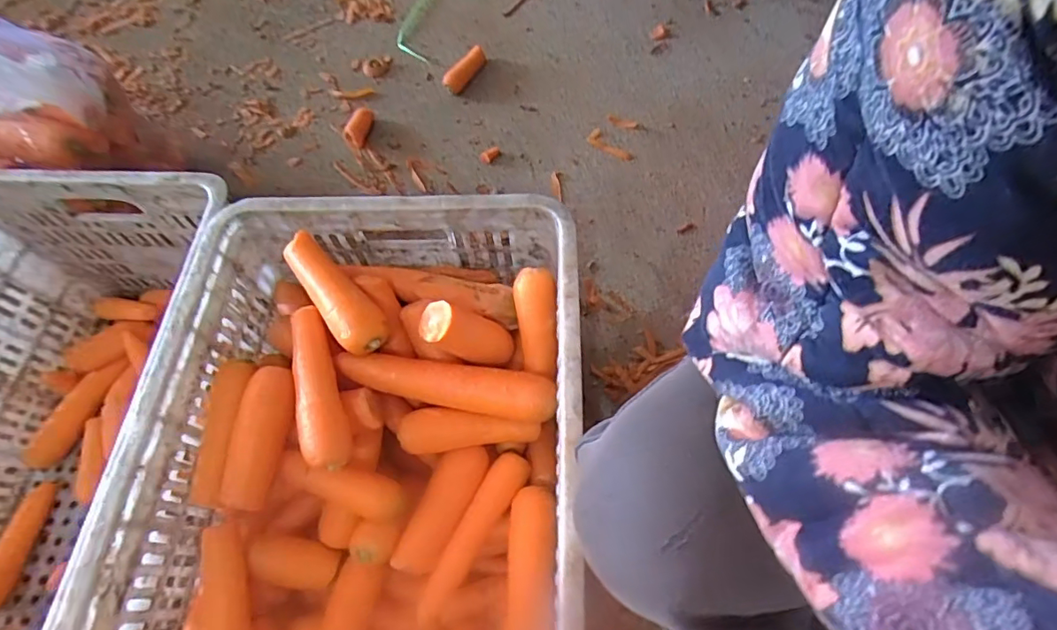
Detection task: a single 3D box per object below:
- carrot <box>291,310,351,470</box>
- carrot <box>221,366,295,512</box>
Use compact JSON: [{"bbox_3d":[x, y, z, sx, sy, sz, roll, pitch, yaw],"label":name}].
[{"bbox_3d":[-0.191,0.063,0.470,0.035,0.032,0.145,-17,64,-6],"label":"carrot"},{"bbox_3d":[-0.232,0.106,0.453,0.032,0.030,0.120,8,78,6],"label":"carrot"}]

